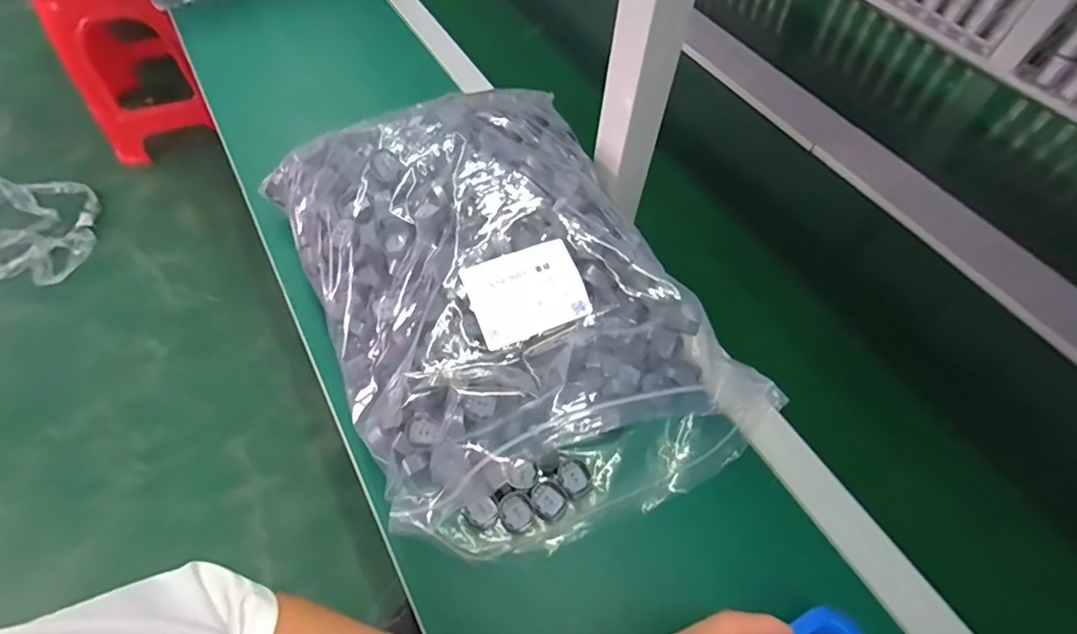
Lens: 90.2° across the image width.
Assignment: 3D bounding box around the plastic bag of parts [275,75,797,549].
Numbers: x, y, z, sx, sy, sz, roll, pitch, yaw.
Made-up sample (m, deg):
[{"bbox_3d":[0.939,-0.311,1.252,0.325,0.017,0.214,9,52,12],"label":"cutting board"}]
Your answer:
[{"bbox_3d":[-0.029,-0.027,0.447,0.280,0.129,0.390,-21,60,-17],"label":"plastic bag of parts"}]

